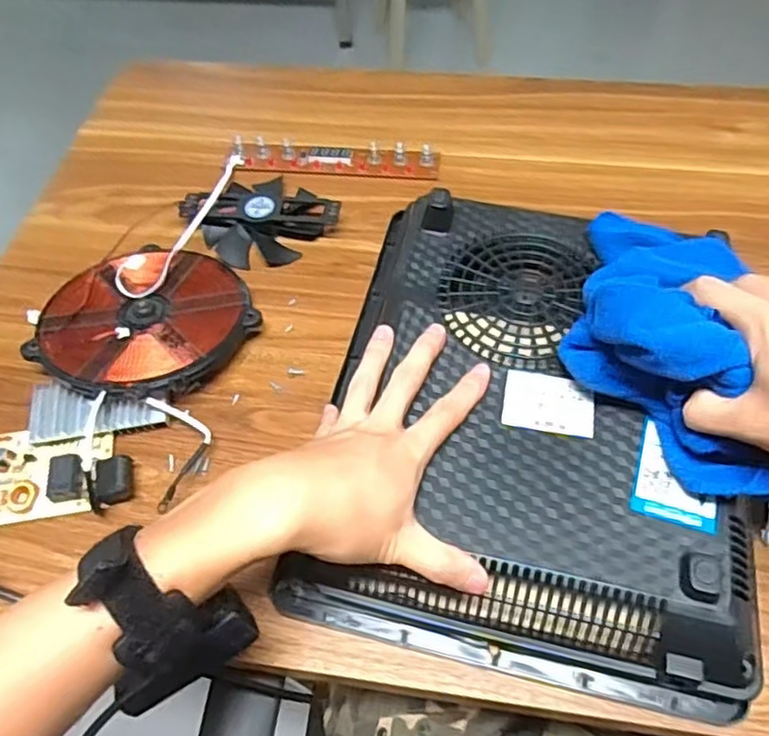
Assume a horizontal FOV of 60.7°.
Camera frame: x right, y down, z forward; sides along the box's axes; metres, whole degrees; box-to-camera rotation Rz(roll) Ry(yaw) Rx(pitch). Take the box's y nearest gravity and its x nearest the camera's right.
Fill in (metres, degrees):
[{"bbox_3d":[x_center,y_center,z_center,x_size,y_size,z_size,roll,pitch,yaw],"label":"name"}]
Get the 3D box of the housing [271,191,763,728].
[{"bbox_3d":[0.096,0.024,0.446,0.265,0.065,0.327,10,58,9],"label":"housing"}]

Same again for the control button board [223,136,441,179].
[{"bbox_3d":[-0.049,-0.200,0.626,0.198,0.016,0.036,3,57,5],"label":"control button board"}]

